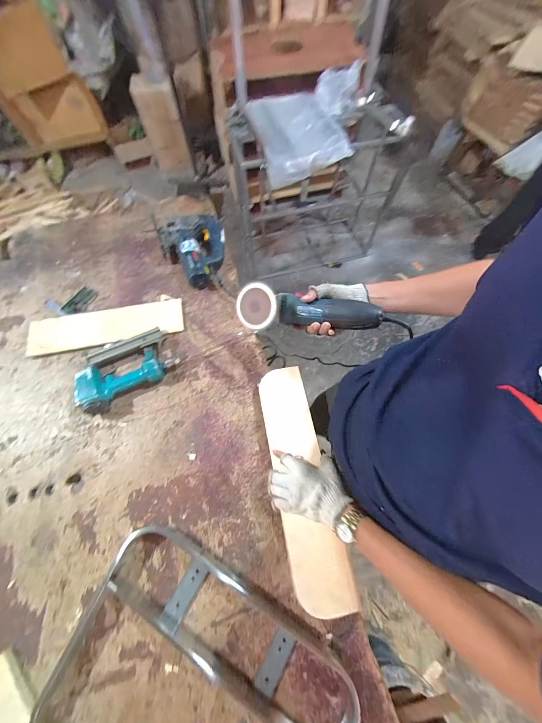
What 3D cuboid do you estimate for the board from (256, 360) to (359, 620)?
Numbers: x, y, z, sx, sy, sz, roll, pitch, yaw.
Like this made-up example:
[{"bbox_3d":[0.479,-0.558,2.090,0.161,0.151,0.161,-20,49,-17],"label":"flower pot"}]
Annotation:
[{"bbox_3d":[0.057,0.216,0.532,0.106,0.026,0.440,-8,60,-4],"label":"board"}]

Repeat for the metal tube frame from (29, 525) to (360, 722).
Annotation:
[{"bbox_3d":[-0.127,0.562,0.420,0.489,0.056,0.368,28,69,11],"label":"metal tube frame"}]

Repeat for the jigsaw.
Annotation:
[{"bbox_3d":[-0.215,-0.333,0.794,0.193,0.081,0.222,-25,70,-11],"label":"jigsaw"}]

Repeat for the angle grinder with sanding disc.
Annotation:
[{"bbox_3d":[0.065,-0.096,0.528,0.263,0.080,0.072,7,62,11],"label":"angle grinder with sanding disc"}]

